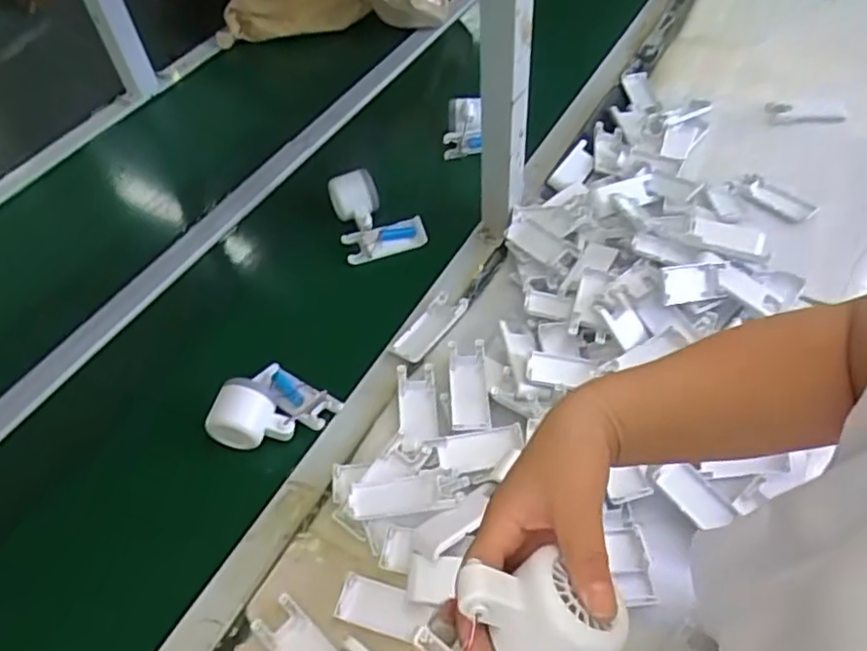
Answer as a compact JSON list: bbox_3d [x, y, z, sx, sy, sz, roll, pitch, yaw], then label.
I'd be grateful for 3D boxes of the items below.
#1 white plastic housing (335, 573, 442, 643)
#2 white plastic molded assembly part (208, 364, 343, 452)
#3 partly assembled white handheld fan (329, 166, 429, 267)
[{"bbox_3d":[-0.042,0.244,0.559,0.084,0.011,0.040,11,54,14],"label":"white plastic housing"},{"bbox_3d":[-0.166,0.085,0.666,0.096,0.060,0.098,20,56,20],"label":"white plastic molded assembly part"},{"bbox_3d":[-0.077,-0.153,0.864,0.108,0.053,0.118,-16,52,-6],"label":"partly assembled white handheld fan"}]

